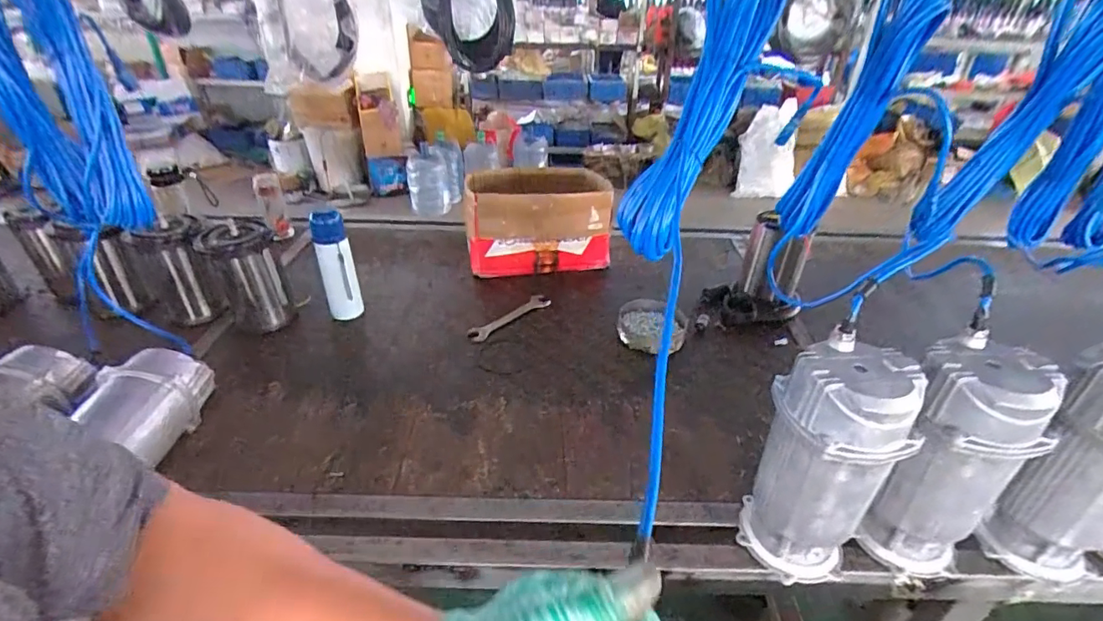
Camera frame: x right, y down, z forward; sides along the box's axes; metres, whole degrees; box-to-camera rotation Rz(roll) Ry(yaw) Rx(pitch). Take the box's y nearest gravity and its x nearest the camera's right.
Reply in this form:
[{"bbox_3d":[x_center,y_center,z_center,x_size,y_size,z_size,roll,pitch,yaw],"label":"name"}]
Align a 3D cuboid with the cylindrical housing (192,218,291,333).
[{"bbox_3d":[-0.626,-0.068,1.068,0.122,0.208,0.121,1,33,-1],"label":"cylindrical housing"}]

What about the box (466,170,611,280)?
[{"bbox_3d":[-0.042,-0.268,1.387,0.353,0.192,0.349,-2,33,-6],"label":"box"}]

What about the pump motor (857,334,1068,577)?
[{"bbox_3d":[0.465,0.183,0.622,0.122,0.290,0.112,14,35,18],"label":"pump motor"}]

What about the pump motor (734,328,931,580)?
[{"bbox_3d":[0.315,0.185,0.618,0.141,0.293,0.119,26,40,32],"label":"pump motor"}]

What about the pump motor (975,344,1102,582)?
[{"bbox_3d":[0.644,0.194,0.628,0.128,0.296,0.118,-19,38,-28],"label":"pump motor"}]

